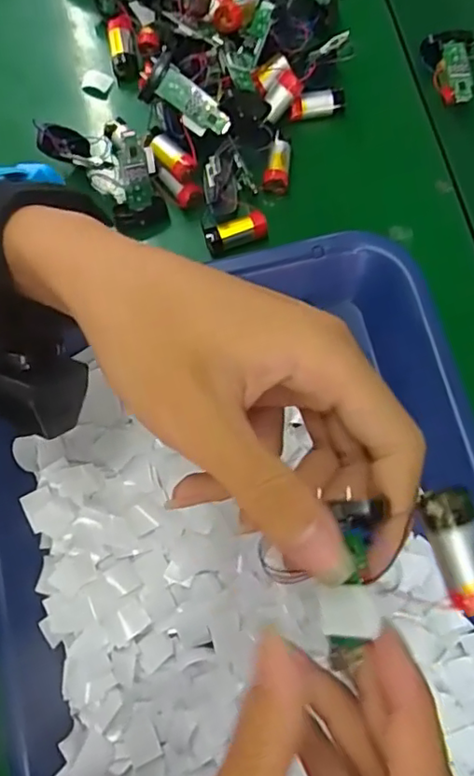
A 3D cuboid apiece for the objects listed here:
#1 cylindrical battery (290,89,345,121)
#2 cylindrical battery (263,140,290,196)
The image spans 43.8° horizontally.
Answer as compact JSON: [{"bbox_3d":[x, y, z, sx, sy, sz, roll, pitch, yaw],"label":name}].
[{"bbox_3d":[0.051,-0.181,0.374,0.035,0.013,0.012,-11,76,0],"label":"cylindrical battery"},{"bbox_3d":[0.025,-0.136,0.360,0.014,0.014,0.031,10,91,4],"label":"cylindrical battery"}]

